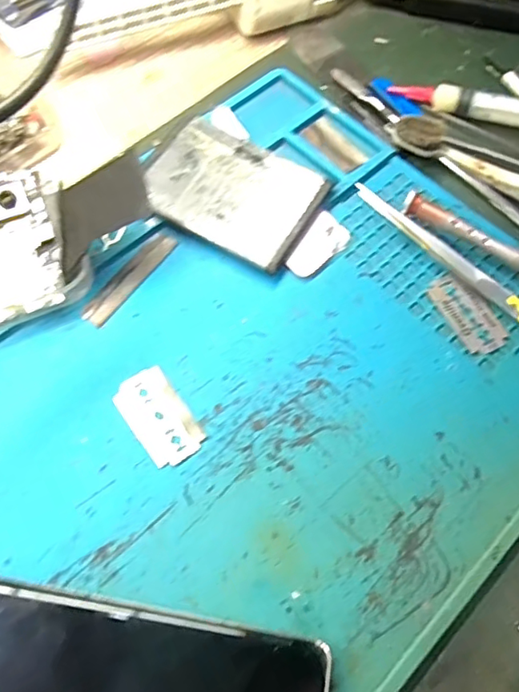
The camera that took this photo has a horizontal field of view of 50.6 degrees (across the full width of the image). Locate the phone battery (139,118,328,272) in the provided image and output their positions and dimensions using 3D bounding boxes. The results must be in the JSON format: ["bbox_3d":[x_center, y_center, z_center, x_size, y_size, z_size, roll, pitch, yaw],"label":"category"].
[{"bbox_3d":[-0.013,-0.077,0.276,0.082,0.012,0.061,30,67,12],"label":"phone battery"}]

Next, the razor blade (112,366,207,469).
[{"bbox_3d":[-0.042,0.029,0.229,0.023,0.004,0.042,-33,70,-16],"label":"razor blade"}]

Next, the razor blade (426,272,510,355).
[{"bbox_3d":[0.097,-0.016,0.255,0.022,0.004,0.042,-26,68,-13],"label":"razor blade"}]

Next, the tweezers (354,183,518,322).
[{"bbox_3d":[0.099,-0.036,0.261,0.010,0.010,0.137,-42,72,-19],"label":"tweezers"}]

